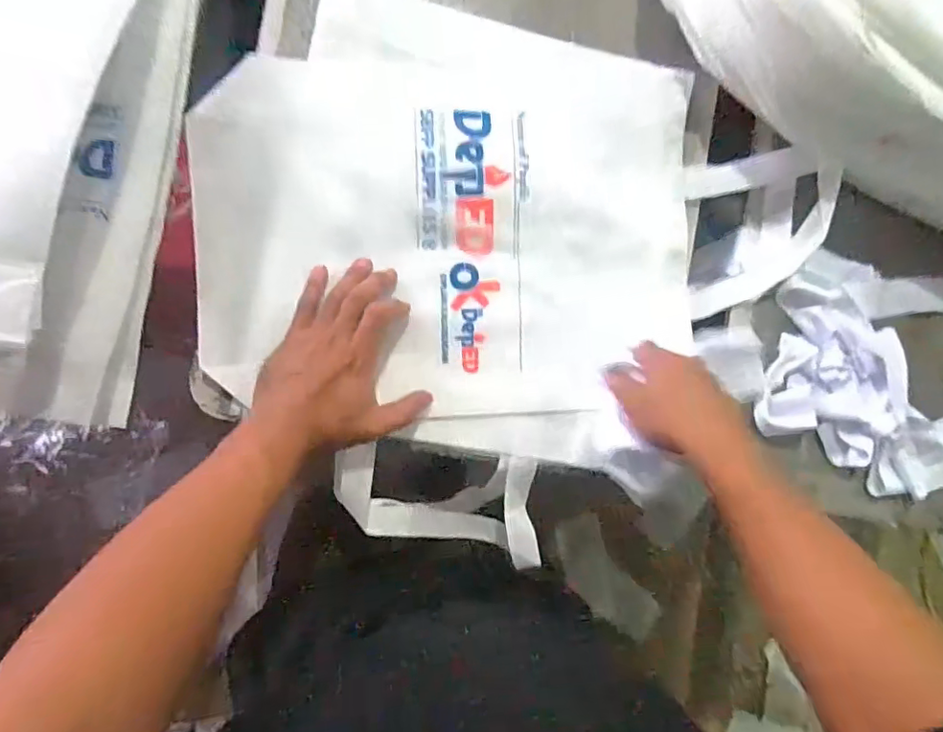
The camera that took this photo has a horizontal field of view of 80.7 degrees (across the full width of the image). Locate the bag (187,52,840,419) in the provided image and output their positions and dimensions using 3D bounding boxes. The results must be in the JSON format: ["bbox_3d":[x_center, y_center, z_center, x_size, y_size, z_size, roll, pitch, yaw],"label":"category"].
[{"bbox_3d":[0.044,-0.111,0.473,0.514,0.034,0.291,-3,89,-9],"label":"bag"}]

